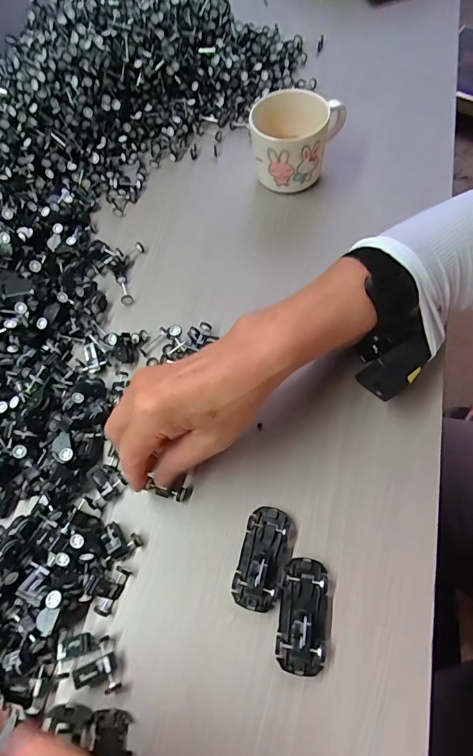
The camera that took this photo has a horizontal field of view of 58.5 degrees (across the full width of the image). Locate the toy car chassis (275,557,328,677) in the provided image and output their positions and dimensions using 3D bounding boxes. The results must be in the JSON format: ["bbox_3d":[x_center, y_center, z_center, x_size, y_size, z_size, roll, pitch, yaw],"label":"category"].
[{"bbox_3d":[0.043,0.150,0.269,0.030,0.010,0.064,7,65,7],"label":"toy car chassis"}]

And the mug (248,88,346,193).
[{"bbox_3d":[0.056,-0.235,0.422,0.089,0.067,0.085,11,66,11],"label":"mug"}]

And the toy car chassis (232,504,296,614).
[{"bbox_3d":[0.019,0.121,0.286,0.033,0.011,0.064,17,66,11],"label":"toy car chassis"}]

